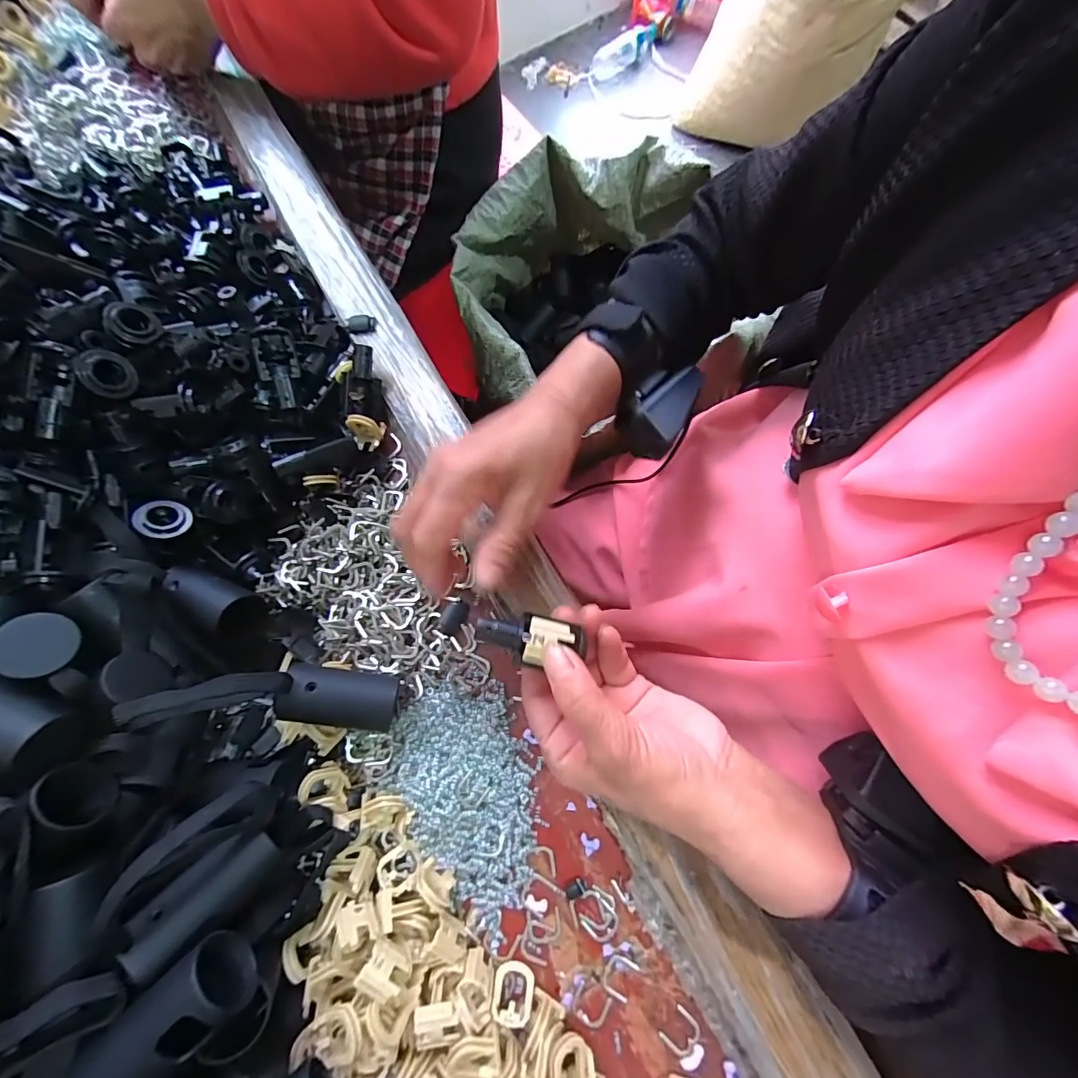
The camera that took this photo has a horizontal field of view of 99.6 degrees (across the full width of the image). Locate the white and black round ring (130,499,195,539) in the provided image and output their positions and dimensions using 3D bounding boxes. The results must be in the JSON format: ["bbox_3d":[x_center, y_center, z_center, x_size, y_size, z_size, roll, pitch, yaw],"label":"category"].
[{"bbox_3d":[-0.222,-0.012,0.269,0.027,0.004,0.023,7,64,-37],"label":"white and black round ring"}]

